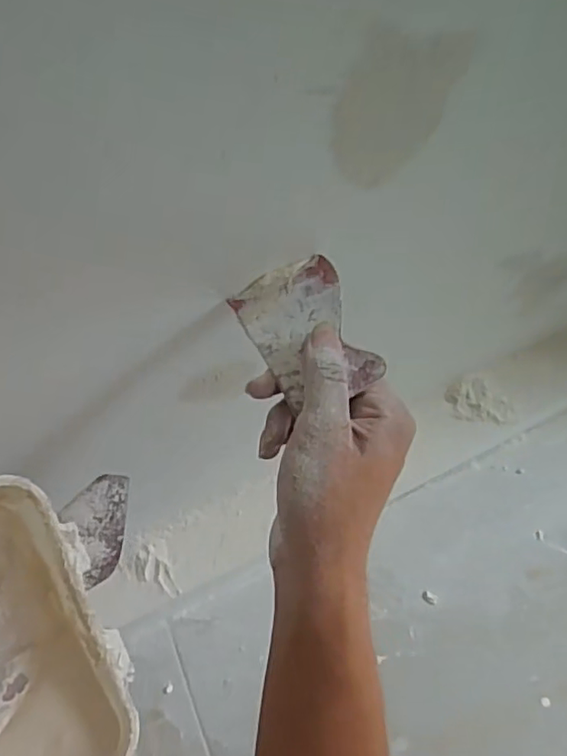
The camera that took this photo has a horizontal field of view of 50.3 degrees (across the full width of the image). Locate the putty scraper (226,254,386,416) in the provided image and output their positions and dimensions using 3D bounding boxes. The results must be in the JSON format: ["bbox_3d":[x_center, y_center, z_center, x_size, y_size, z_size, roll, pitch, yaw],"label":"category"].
[{"bbox_3d":[0.013,-0.034,0.362,0.067,0.011,0.121,-23,45,-4],"label":"putty scraper"}]

